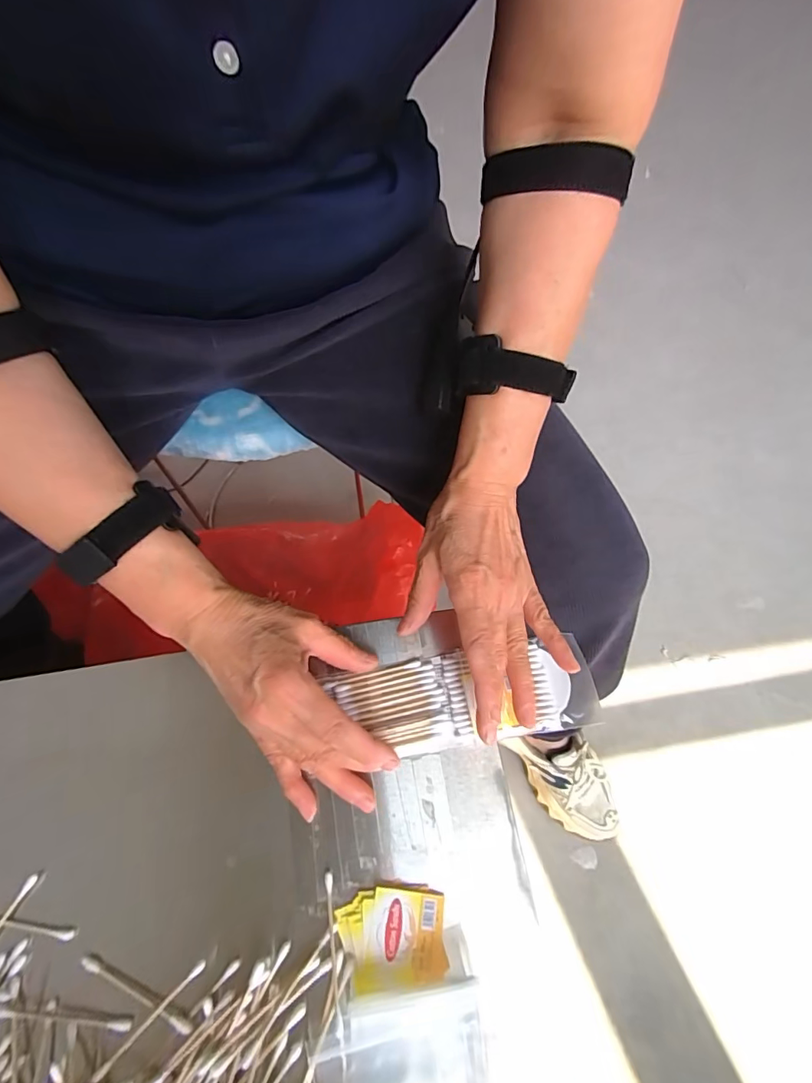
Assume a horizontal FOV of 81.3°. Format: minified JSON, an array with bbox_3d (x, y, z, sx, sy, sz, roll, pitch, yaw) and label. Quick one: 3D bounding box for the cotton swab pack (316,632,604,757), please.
[{"bbox_3d":[0.038,0.109,0.333,0.184,0.008,0.068,-2,67,-1],"label":"cotton swab pack"}]

